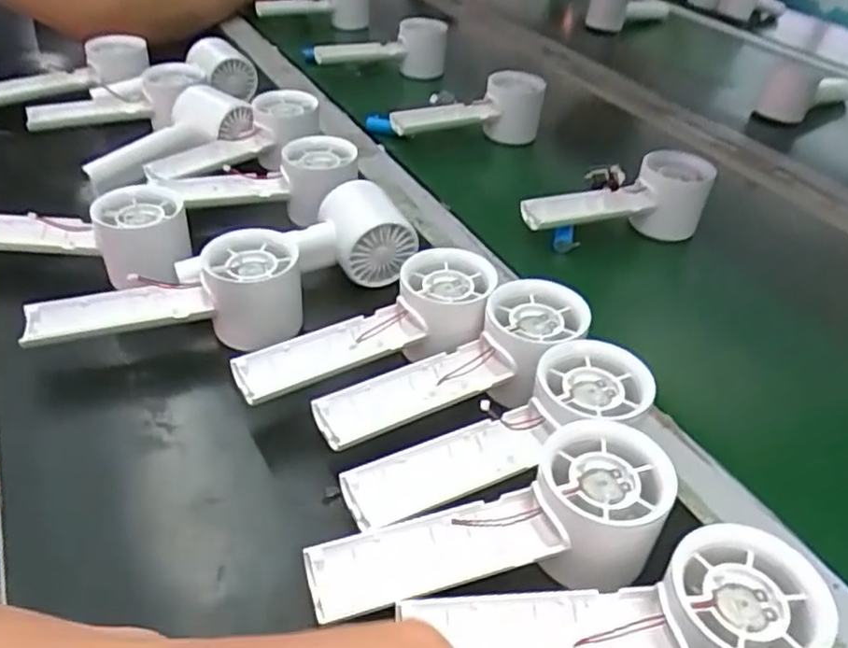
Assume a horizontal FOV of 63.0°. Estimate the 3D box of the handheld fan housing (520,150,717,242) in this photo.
[{"bbox_3d":[0.149,-0.098,0.561,0.155,0.063,0.056,-4,39,-10],"label":"handheld fan housing"}]

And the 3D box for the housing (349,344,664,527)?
[{"bbox_3d":[0.038,0.055,0.336,0.157,0.033,0.048,-26,44,-11],"label":"housing"}]

